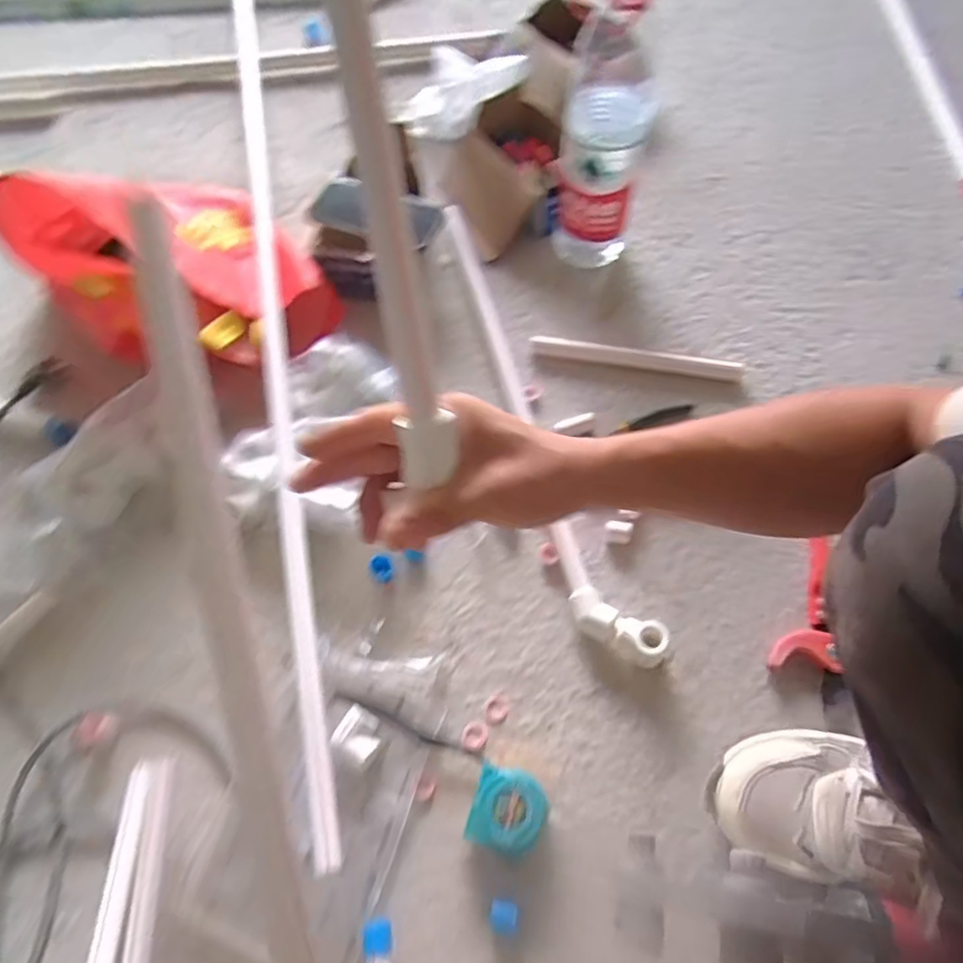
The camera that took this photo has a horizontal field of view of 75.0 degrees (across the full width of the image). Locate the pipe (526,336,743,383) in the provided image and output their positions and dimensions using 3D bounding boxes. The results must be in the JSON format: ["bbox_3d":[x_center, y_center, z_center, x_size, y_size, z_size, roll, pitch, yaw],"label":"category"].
[{"bbox_3d":[0.180,-0.143,0.734,0.242,0.019,0.021,9,64,6],"label":"pipe"}]

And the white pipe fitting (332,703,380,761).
[{"bbox_3d":[-0.108,0.224,0.559,0.037,0.019,0.037,27,67,14],"label":"white pipe fitting"}]

